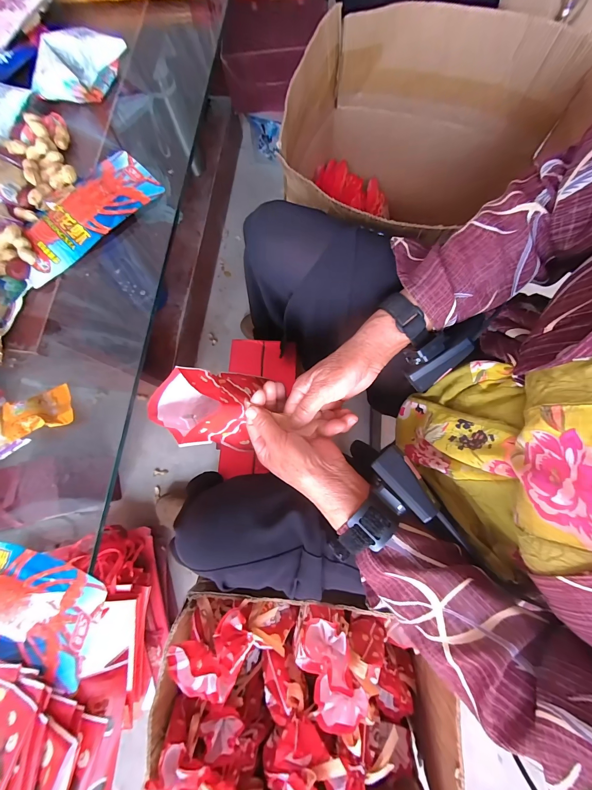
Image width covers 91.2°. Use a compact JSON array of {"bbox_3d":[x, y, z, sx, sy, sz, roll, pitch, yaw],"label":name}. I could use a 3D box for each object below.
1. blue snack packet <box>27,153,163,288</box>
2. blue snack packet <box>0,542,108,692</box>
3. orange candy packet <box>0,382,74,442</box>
[{"bbox_3d":[-0.262,-0.222,0.352,0.190,0.016,0.087,-44,78,-6],"label":"blue snack packet"},{"bbox_3d":[-0.277,0.190,0.270,0.190,0.015,0.092,17,79,7],"label":"blue snack packet"},{"bbox_3d":[-0.272,0.018,0.302,0.061,0.023,0.044,-23,77,-1],"label":"orange candy packet"}]

